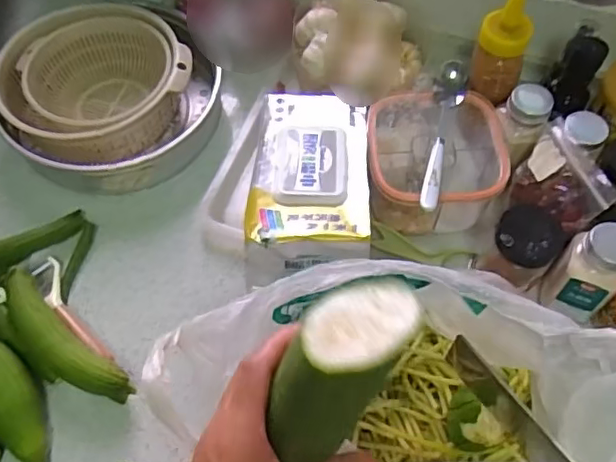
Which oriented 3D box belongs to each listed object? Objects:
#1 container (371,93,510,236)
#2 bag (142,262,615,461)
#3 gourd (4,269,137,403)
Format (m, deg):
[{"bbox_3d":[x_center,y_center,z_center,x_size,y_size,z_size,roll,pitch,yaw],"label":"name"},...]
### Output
[{"bbox_3d":[0.134,-0.082,0.646,0.141,0.083,0.143,0,60,0],"label":"container"},{"bbox_3d":[0.072,0.109,0.445,0.325,0.172,0.167,2,60,2],"label":"bag"},{"bbox_3d":[-0.232,0.106,0.559,0.162,0.057,0.046,37,67,20],"label":"gourd"}]

